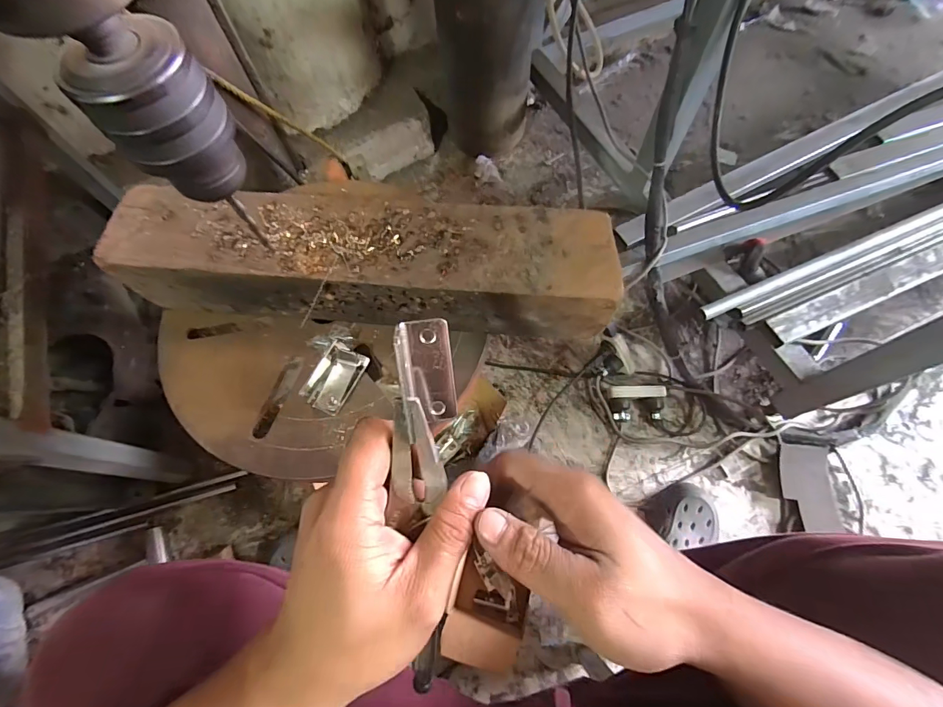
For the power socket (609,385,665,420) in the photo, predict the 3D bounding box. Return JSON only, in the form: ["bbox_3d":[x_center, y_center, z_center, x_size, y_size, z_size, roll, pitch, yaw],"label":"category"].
[{"bbox_3d":[0.338,0.102,0.872,0.114,0.038,0.069,1,67,3],"label":"power socket"}]

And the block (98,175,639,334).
[{"bbox_3d":[-0.087,-0.077,0.364,0.409,0.072,0.101,5,67,5],"label":"block"}]

